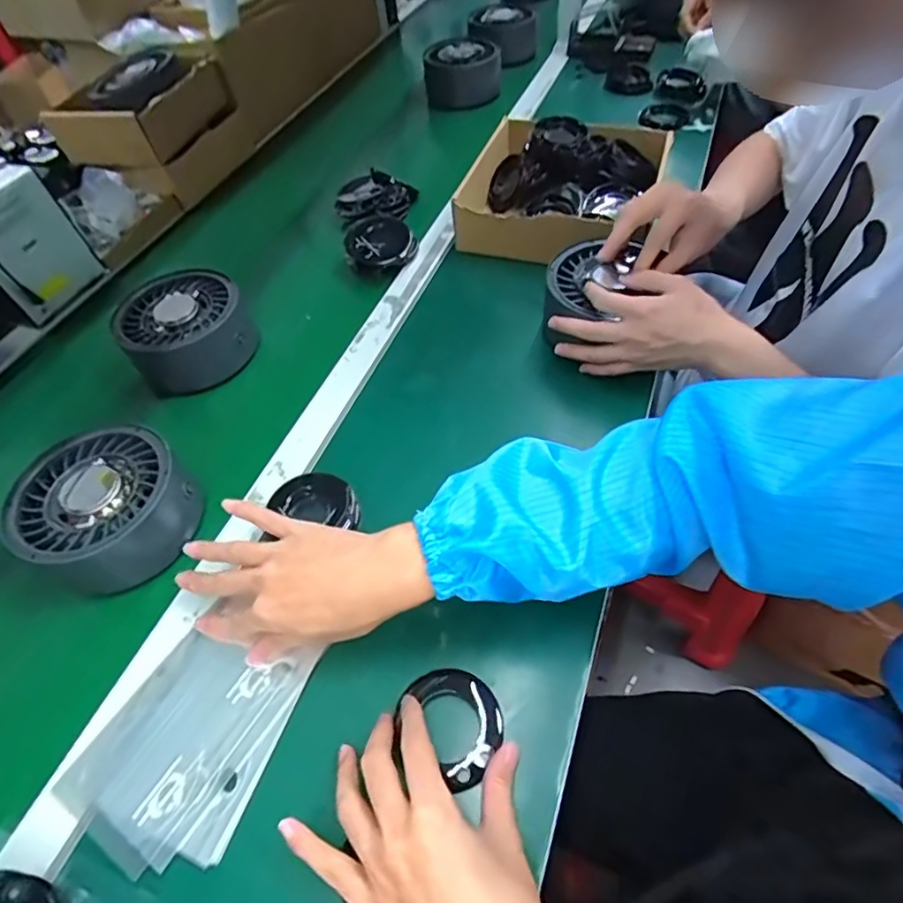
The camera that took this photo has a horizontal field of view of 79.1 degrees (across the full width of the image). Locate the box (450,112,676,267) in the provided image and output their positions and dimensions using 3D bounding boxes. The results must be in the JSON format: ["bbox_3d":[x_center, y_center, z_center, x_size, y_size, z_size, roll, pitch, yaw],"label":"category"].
[{"bbox_3d":[0.143,-0.363,0.751,0.227,0.082,0.261,18,60,17],"label":"box"}]

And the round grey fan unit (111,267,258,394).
[{"bbox_3d":[-0.311,-0.145,0.645,0.132,0.073,0.130,-3,56,4],"label":"round grey fan unit"}]

